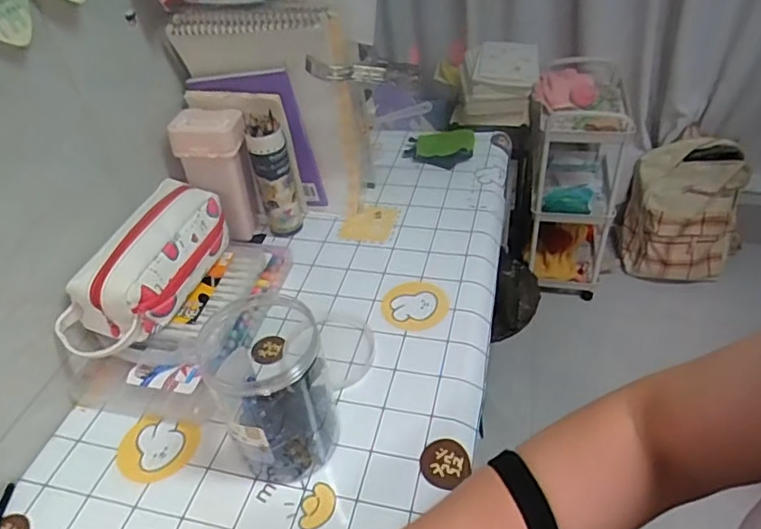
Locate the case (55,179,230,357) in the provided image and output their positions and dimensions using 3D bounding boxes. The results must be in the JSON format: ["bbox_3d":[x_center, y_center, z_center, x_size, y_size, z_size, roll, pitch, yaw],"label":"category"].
[{"bbox_3d":[-0.247,0.002,0.607,0.091,0.091,0.212,14,45,22],"label":"case"}]

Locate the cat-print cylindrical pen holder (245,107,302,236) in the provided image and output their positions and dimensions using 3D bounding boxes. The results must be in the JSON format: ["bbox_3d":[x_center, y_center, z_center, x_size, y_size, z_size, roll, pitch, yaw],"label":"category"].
[{"bbox_3d":[-0.140,-0.115,0.752,0.051,0.168,0.048,-11,41,-5],"label":"cat-print cylindrical pen holder"}]

